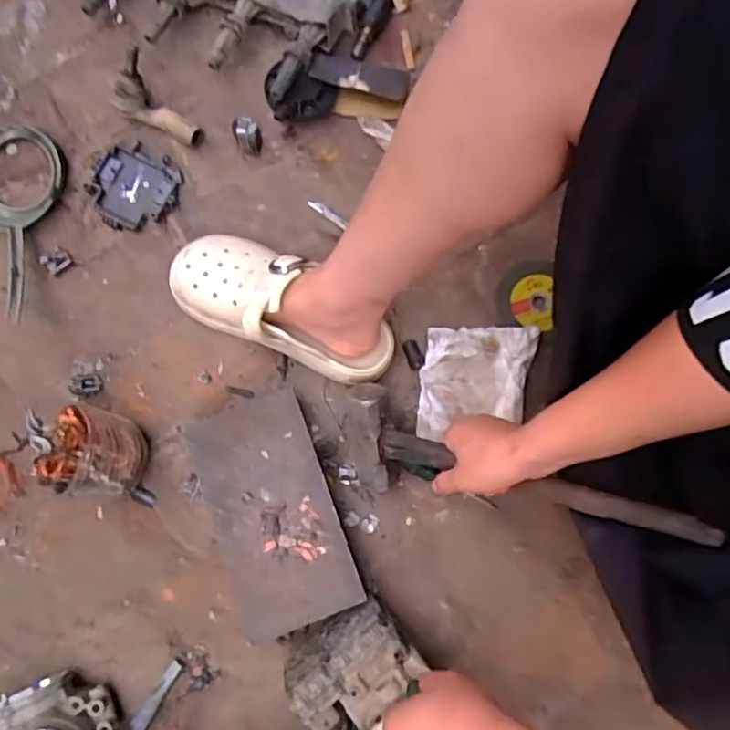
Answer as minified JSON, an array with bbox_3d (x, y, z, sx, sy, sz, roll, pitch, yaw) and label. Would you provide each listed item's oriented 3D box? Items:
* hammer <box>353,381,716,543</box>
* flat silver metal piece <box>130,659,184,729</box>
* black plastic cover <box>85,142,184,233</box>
[{"bbox_3d":[0.110,0.088,0.535,0.355,0.066,0.093,10,75,34],"label":"hammer"},{"bbox_3d":[-0.212,0.336,0.609,0.016,0.004,0.077,31,81,3],"label":"flat silver metal piece"},{"bbox_3d":[-0.266,-0.201,0.683,0.091,0.023,0.093,24,81,2],"label":"black plastic cover"}]

